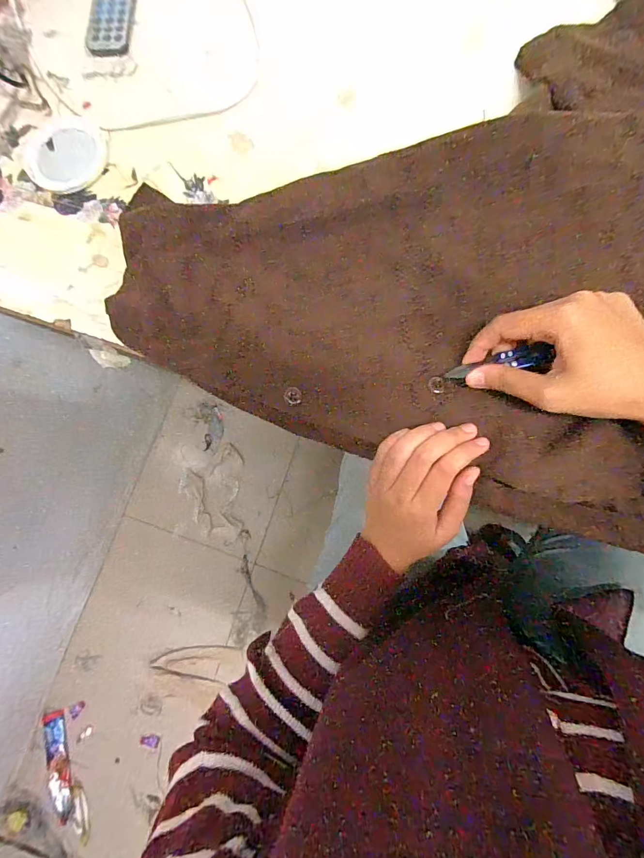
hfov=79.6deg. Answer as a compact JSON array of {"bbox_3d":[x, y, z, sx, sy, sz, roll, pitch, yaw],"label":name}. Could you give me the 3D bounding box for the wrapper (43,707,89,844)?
[{"bbox_3d":[-0.629,0.843,0.941,0.071,0.028,0.285,-22,81,-1],"label":"wrapper"}]

